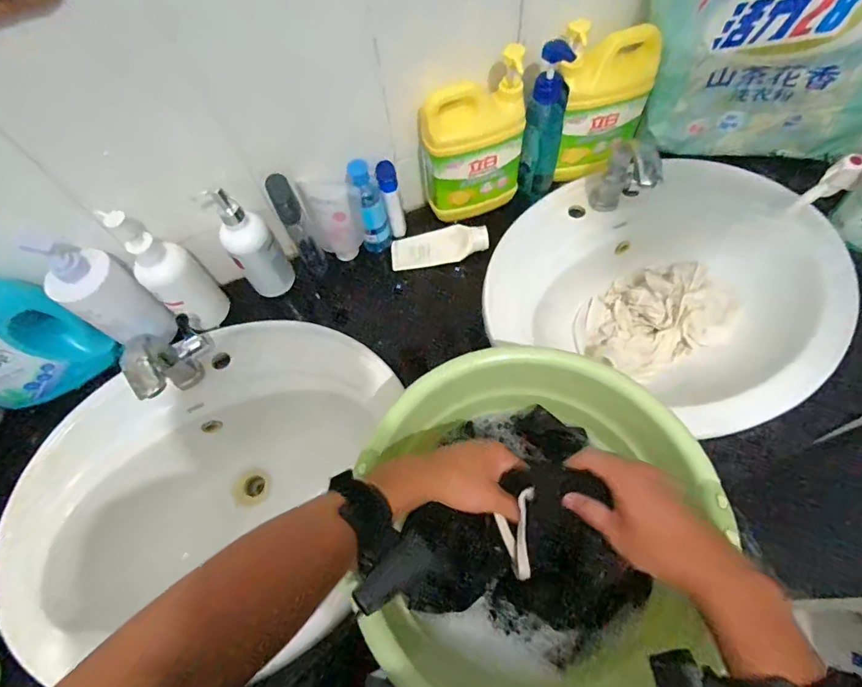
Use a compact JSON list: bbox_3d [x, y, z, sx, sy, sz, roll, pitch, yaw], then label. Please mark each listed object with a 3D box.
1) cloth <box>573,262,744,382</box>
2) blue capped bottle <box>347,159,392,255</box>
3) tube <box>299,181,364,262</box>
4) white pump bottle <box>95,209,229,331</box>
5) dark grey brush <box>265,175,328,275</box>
[{"bbox_3d":[0.361,-0.045,0.748,0.238,0.053,0.168,-30,59,7],"label":"cloth"},{"bbox_3d":[-0.090,-0.201,0.684,0.045,0.152,0.037,-11,63,-1],"label":"blue capped bottle"},{"bbox_3d":[-0.140,-0.191,0.694,0.075,0.142,0.042,-3,54,2],"label":"tube"},{"bbox_3d":[-0.353,-0.093,0.620,0.082,0.213,0.073,41,72,21],"label":"white pump bottle"},{"bbox_3d":[-0.189,-0.164,0.663,0.032,0.173,0.041,-26,64,-9],"label":"dark grey brush"}]

